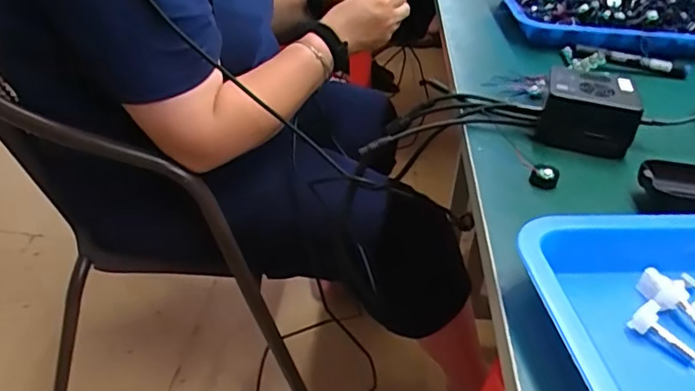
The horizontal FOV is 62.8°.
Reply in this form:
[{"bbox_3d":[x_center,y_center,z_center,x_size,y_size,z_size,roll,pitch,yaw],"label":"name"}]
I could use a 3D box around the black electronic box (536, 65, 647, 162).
[{"bbox_3d":[0.217,-0.078,0.515,0.082,0.050,0.067,15,36,17],"label":"black electronic box"}]

